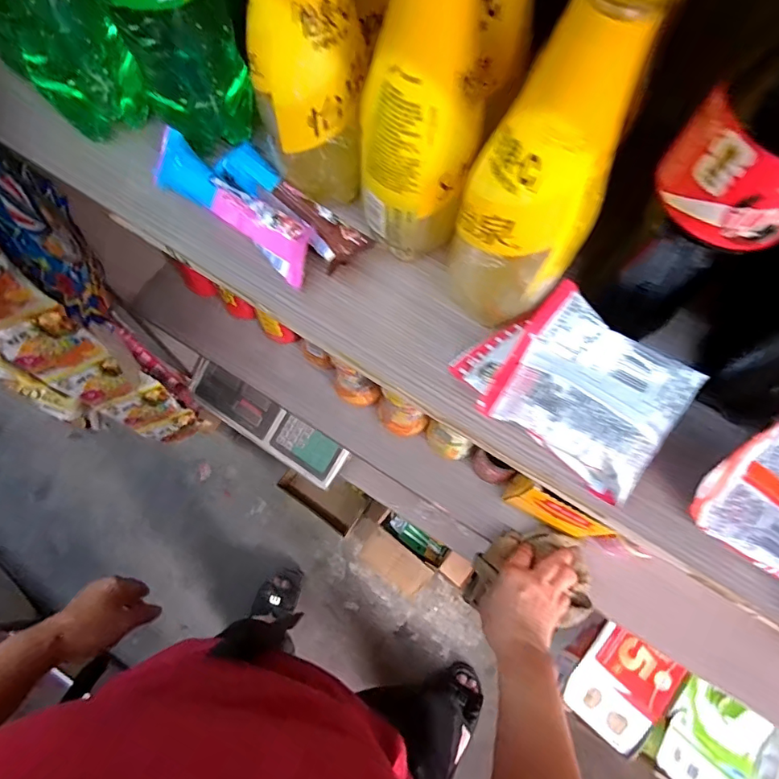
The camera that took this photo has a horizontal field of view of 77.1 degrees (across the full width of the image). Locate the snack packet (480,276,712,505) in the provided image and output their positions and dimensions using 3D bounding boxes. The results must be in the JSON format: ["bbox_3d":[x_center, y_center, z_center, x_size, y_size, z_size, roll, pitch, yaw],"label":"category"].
[{"bbox_3d":[0.114,0.003,0.285,0.096,0.036,0.084,34,74,9],"label":"snack packet"}]

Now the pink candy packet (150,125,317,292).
[{"bbox_3d":[-0.105,-0.122,0.329,0.137,0.033,0.030,38,74,10],"label":"pink candy packet"}]

